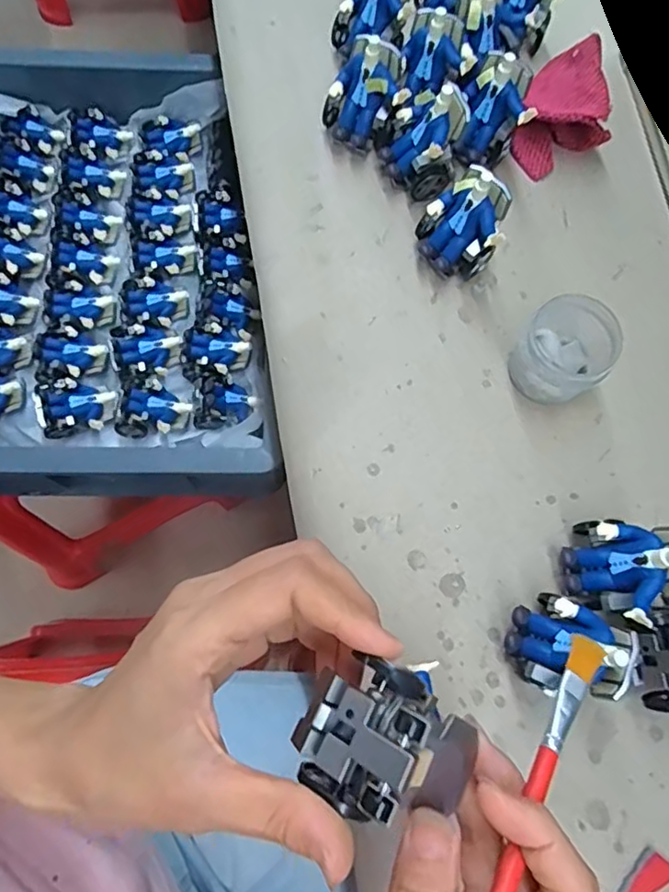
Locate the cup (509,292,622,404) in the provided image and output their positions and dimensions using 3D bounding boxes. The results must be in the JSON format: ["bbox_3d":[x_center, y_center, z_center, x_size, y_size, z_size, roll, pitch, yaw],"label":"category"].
[{"bbox_3d":[0.137,-0.057,0.358,0.049,0.048,0.057,24,73,5],"label":"cup"}]

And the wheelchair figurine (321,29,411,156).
[{"bbox_3d":[0.019,-0.229,0.395,0.049,0.061,0.034,-1,73,-2],"label":"wheelchair figurine"}]

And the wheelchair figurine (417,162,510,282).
[{"bbox_3d":[0.079,-0.134,0.370,0.051,0.061,0.042,36,75,9],"label":"wheelchair figurine"}]

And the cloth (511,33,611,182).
[{"bbox_3d":[0.160,-0.230,0.412,0.060,0.041,0.086,19,73,4],"label":"cloth"}]

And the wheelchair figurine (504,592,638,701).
[{"bbox_3d":[0.113,0.102,0.300,0.049,0.063,0.046,38,75,9],"label":"wheelchair figurine"}]

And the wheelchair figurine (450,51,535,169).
[{"bbox_3d":[0.105,-0.219,0.395,0.042,0.058,0.043,8,73,0],"label":"wheelchair figurine"}]

